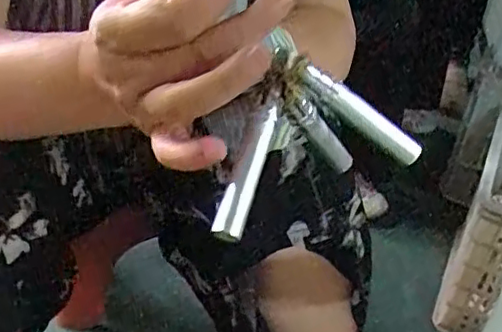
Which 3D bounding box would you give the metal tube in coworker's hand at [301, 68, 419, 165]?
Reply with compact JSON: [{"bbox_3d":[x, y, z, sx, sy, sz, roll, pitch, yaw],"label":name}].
[{"bbox_3d":[0.057,-0.026,0.324,0.082,0.015,0.013,33,28,-26],"label":"metal tube in coworker's hand"}]

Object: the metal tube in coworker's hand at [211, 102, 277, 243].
[{"bbox_3d":[-0.001,0.002,0.302,0.013,0.010,0.073,15,68,12],"label":"metal tube in coworker's hand"}]

